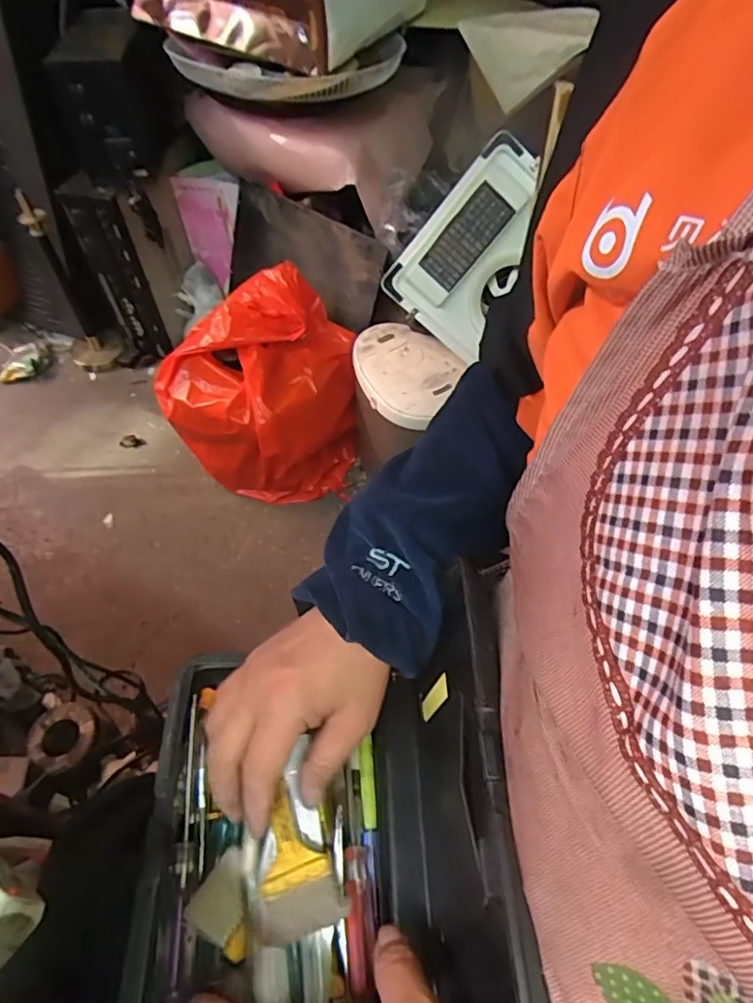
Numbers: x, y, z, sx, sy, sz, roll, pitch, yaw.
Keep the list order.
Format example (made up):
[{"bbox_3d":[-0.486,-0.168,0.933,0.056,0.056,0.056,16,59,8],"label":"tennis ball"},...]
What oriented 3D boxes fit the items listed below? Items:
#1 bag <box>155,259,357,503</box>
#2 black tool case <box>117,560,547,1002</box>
[{"bbox_3d":[-0.236,-0.220,1.196,0.374,0.397,0.313,-1,55,0],"label":"bag"},{"bbox_3d":[-0.043,0.178,0.331,0.210,0.169,0.236,0,55,1],"label":"black tool case"}]

